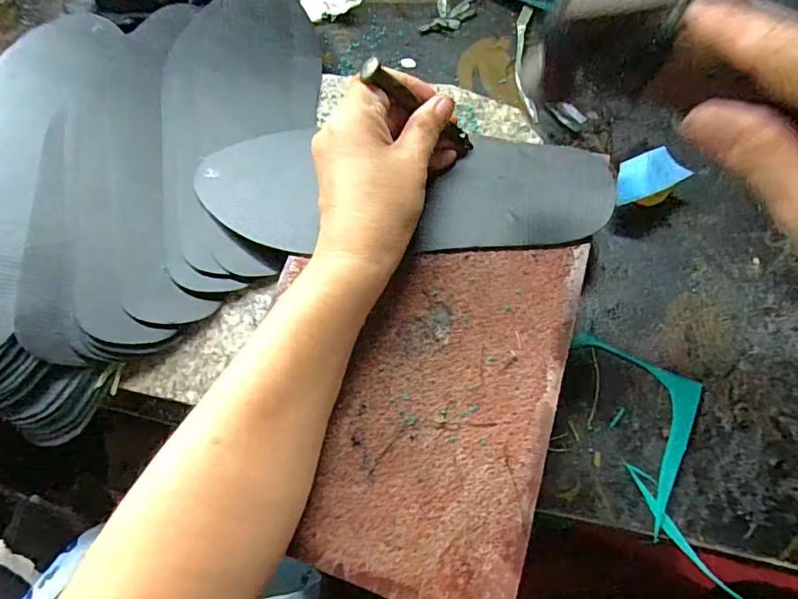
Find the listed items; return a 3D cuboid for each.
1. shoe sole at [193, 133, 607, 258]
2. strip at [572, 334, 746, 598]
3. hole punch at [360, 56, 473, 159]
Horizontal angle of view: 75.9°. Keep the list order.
[{"bbox_3d":[-0.004,-0.075,0.341,0.271,0.013,0.094,4,67,11],"label":"shoe sole"},{"bbox_3d":[0.157,0.084,0.293,0.054,0.007,0.150,-15,68,2],"label":"strip"},{"bbox_3d":[0.014,-0.112,0.307,0.012,0.094,0.013,-20,59,42],"label":"hole punch"}]

